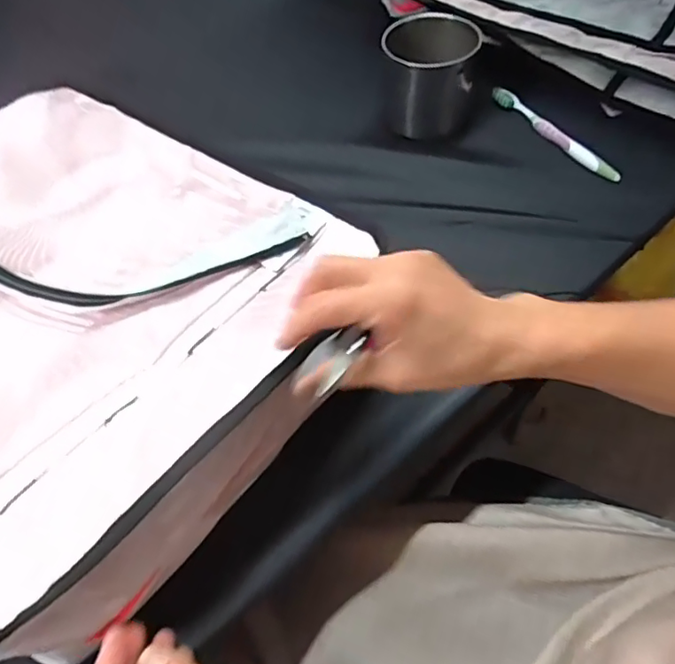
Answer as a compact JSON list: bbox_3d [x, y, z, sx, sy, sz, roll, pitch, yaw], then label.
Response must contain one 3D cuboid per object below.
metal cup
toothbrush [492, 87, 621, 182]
[{"bbox_3d":[0.103,-0.289,0.618,0.098,0.089,0.105,-2,56,3],"label":"metal cup"},{"bbox_3d":[0.237,-0.222,0.605,0.016,0.010,0.183,-28,58,-14],"label":"toothbrush"}]

